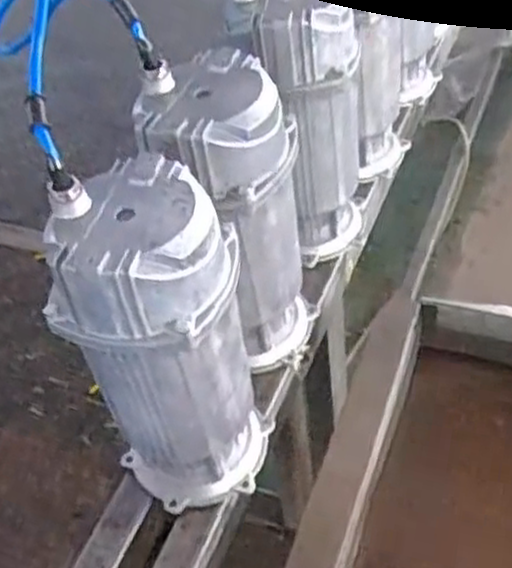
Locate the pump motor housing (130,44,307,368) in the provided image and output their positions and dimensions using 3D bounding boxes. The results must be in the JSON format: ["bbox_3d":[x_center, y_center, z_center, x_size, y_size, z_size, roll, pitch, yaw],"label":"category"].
[{"bbox_3d":[-0.020,-0.052,0.721,0.117,0.287,0.124,21,53,26],"label":"pump motor housing"}]

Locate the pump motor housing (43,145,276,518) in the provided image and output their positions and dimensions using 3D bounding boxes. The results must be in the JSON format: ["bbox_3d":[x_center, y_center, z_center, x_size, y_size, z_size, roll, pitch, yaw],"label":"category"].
[{"bbox_3d":[-0.072,0.058,0.632,0.138,0.300,0.123,-14,46,-5],"label":"pump motor housing"}]

